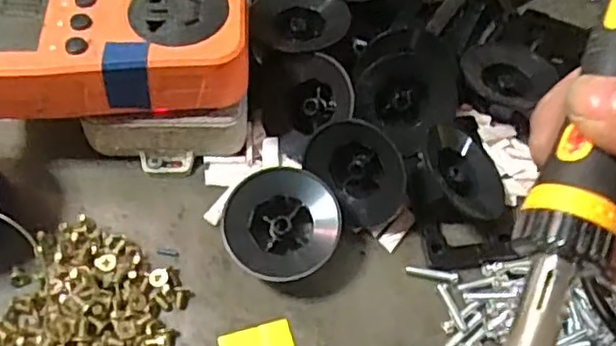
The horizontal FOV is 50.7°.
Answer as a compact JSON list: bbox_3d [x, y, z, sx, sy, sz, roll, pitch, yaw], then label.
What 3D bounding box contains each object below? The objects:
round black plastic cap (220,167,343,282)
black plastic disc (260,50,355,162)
[{"bbox_3d":[-0.012,0.023,0.283,0.048,0.018,0.048,2,70,-5],"label":"round black plastic cap"},{"bbox_3d":[-0.002,-0.036,0.309,0.046,0.009,0.044,0,91,23],"label":"black plastic disc"}]

